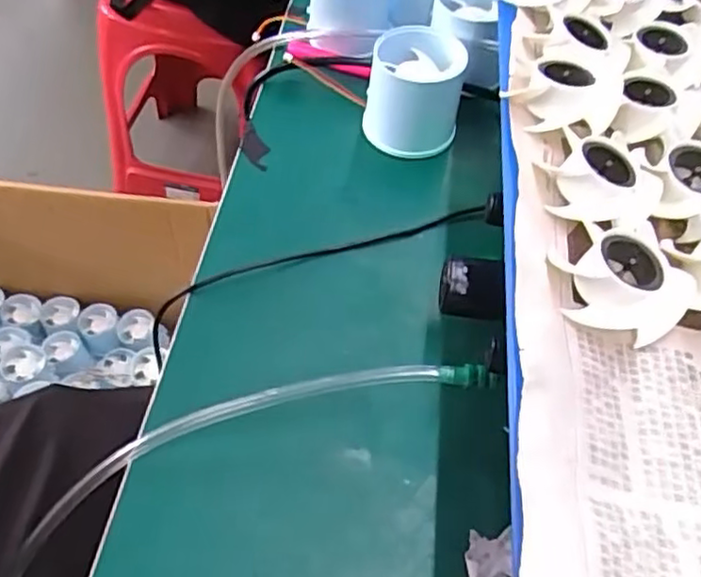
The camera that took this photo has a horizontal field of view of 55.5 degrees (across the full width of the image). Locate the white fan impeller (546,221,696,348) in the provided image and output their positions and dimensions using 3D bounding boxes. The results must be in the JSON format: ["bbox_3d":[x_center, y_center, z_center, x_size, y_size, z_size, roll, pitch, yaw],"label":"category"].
[{"bbox_3d":[0.087,-0.001,0.216,0.041,0.020,0.040,39,59,21],"label":"white fan impeller"}]

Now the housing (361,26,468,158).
[{"bbox_3d":[0.036,-0.115,0.384,0.054,0.046,0.057,10,54,5],"label":"housing"}]

